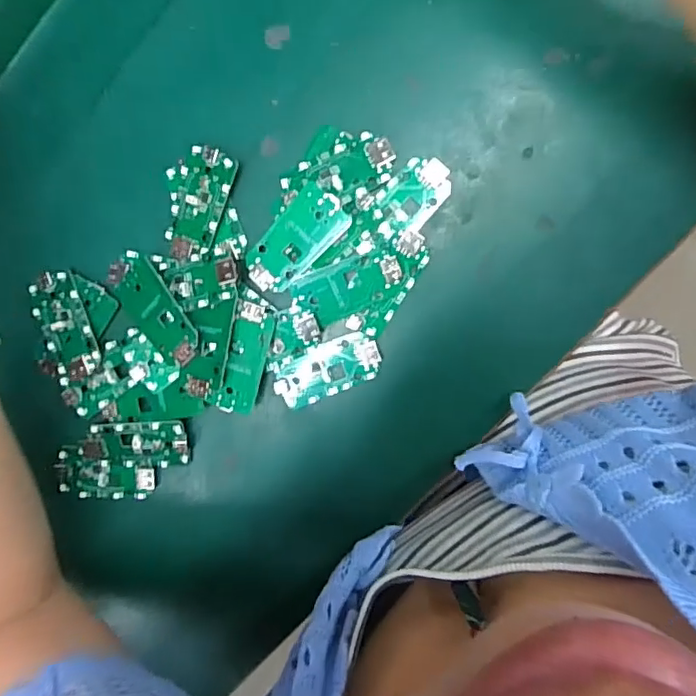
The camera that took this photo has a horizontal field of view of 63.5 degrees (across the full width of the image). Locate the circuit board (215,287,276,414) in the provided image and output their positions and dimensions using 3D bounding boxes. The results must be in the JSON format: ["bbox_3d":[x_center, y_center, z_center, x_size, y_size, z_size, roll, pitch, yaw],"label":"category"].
[{"bbox_3d":[-0.057,0.003,0.319,0.022,0.004,0.069,11,98,-14],"label":"circuit board"}]

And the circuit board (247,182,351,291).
[{"bbox_3d":[-0.029,-0.060,0.315,0.031,0.007,0.062,45,98,-2],"label":"circuit board"}]

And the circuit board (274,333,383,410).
[{"bbox_3d":[-0.012,0.013,0.330,0.063,0.005,0.029,-23,95,7],"label":"circuit board"}]

